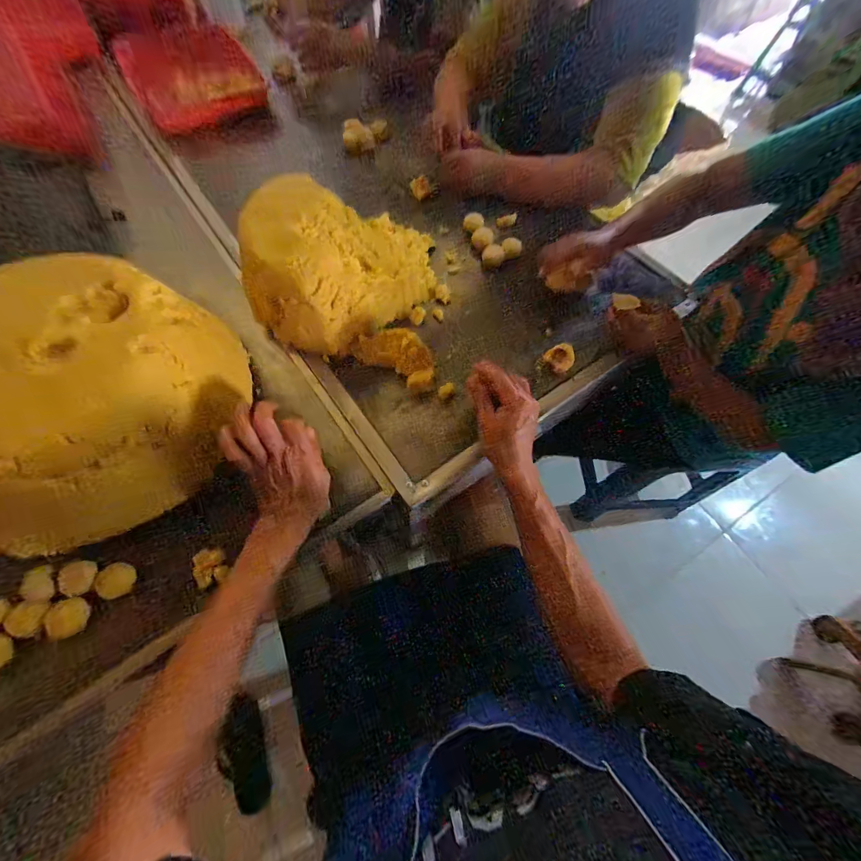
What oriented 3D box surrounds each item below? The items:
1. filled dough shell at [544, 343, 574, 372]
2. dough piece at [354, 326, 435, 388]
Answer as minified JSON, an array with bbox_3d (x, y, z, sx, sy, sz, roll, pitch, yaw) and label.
[{"bbox_3d":[0.193,-0.109,0.540,0.039,0.029,0.031,42,71,16],"label":"filled dough shell"},{"bbox_3d":[-0.050,-0.114,0.535,0.133,0.032,0.066,32,68,12],"label":"dough piece"}]

